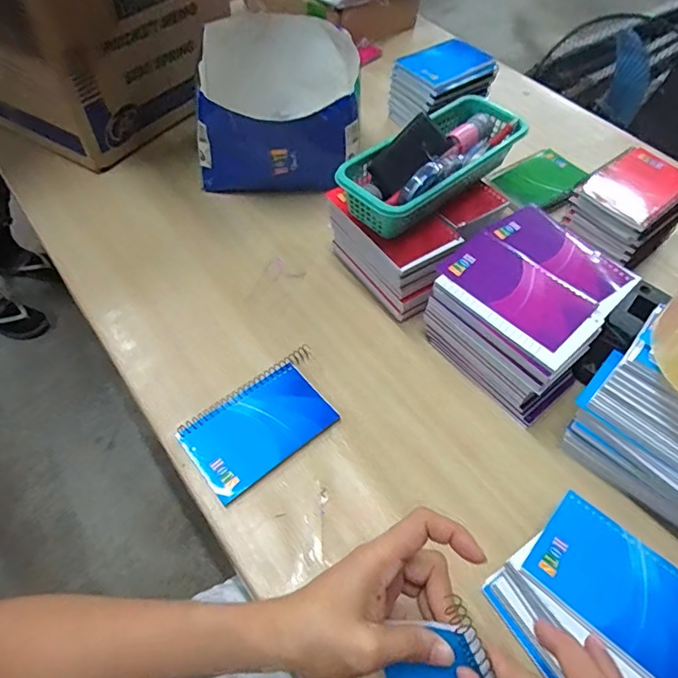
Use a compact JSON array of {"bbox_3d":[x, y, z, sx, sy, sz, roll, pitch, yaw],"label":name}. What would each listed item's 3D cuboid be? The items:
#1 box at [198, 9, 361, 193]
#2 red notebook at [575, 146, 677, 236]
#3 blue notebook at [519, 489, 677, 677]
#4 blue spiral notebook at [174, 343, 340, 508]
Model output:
[{"bbox_3d":[-0.077,-0.297,0.643,0.197,0.128,0.221,-2,55,-4],"label":"box"},{"bbox_3d":[0.344,-0.176,0.569,0.125,0.011,0.092,-34,63,-24],"label":"red notebook"},{"bbox_3d":[0.206,0.181,0.353,0.128,0.005,0.082,38,61,21],"label":"blue notebook"},{"bbox_3d":[-0.067,0.075,0.458,0.146,0.013,0.088,-34,63,-24],"label":"blue spiral notebook"}]

